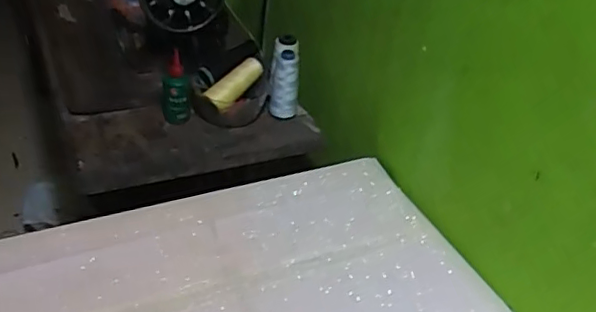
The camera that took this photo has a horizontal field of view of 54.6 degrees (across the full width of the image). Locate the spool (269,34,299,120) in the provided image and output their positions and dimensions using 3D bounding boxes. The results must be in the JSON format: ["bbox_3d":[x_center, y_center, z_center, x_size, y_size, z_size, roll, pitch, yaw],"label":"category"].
[{"bbox_3d":[-0.021,-0.124,0.955,0.048,0.124,0.054,3,36,-2],"label":"spool"}]

